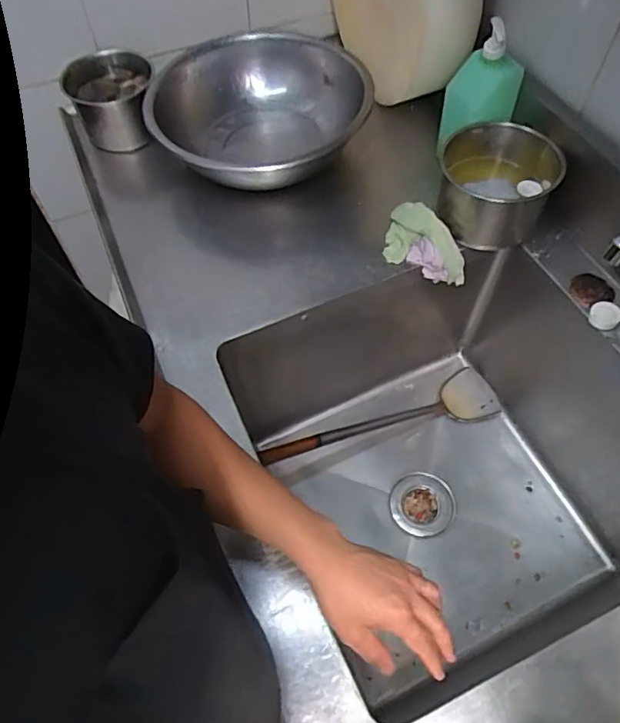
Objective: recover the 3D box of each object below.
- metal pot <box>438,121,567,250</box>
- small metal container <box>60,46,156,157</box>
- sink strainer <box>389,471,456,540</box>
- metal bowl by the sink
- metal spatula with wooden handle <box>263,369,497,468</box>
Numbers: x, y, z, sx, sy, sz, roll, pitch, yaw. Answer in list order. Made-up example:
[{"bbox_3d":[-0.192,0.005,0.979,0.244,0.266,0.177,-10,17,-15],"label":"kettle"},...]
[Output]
[{"bbox_3d":[0.282,-0.272,0.835,0.165,0.125,0.160,0,59,1],"label":"metal pot"},{"bbox_3d":[-0.353,-0.471,0.988,0.148,0.113,0.148,3,59,3],"label":"small metal container"},{"bbox_3d":[0.210,0.271,1.009,0.115,0.026,0.116,0,59,1],"label":"sink strainer"},{"bbox_3d":[-0.103,-0.413,0.944,0.357,0.145,0.346,0,59,1],"label":"metal bowl by the sink"},{"bbox_3d":[0.142,0.113,1.017,0.503,0.064,0.111,-10,57,-27],"label":"metal spatula with wooden handle"}]

